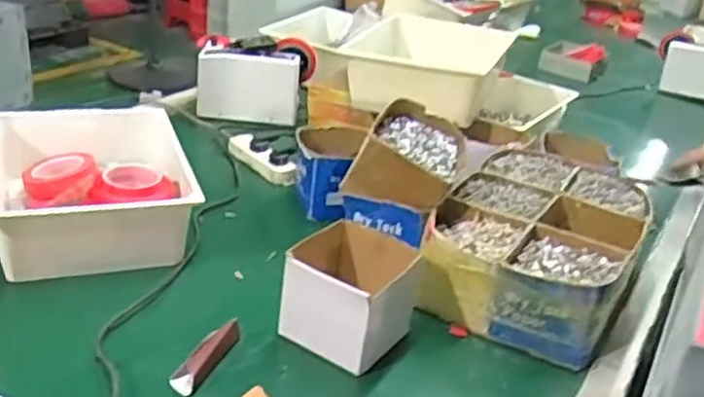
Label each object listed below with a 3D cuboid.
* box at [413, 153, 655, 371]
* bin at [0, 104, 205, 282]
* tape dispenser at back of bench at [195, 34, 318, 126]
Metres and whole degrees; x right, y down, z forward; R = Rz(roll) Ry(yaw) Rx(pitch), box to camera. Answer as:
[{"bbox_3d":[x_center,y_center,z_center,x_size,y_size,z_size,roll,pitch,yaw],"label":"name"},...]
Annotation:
[{"bbox_3d":[0.284,0.051,1.092,0.270,0.102,0.405,20,30,23],"label":"box"},{"bbox_3d":[-0.402,-0.029,1.114,0.283,0.112,0.369,-5,30,-21],"label":"bin"},{"bbox_3d":[-0.207,-0.250,1.555,0.251,0.161,0.118,9,28,4],"label":"tape dispenser at back of bench"}]

